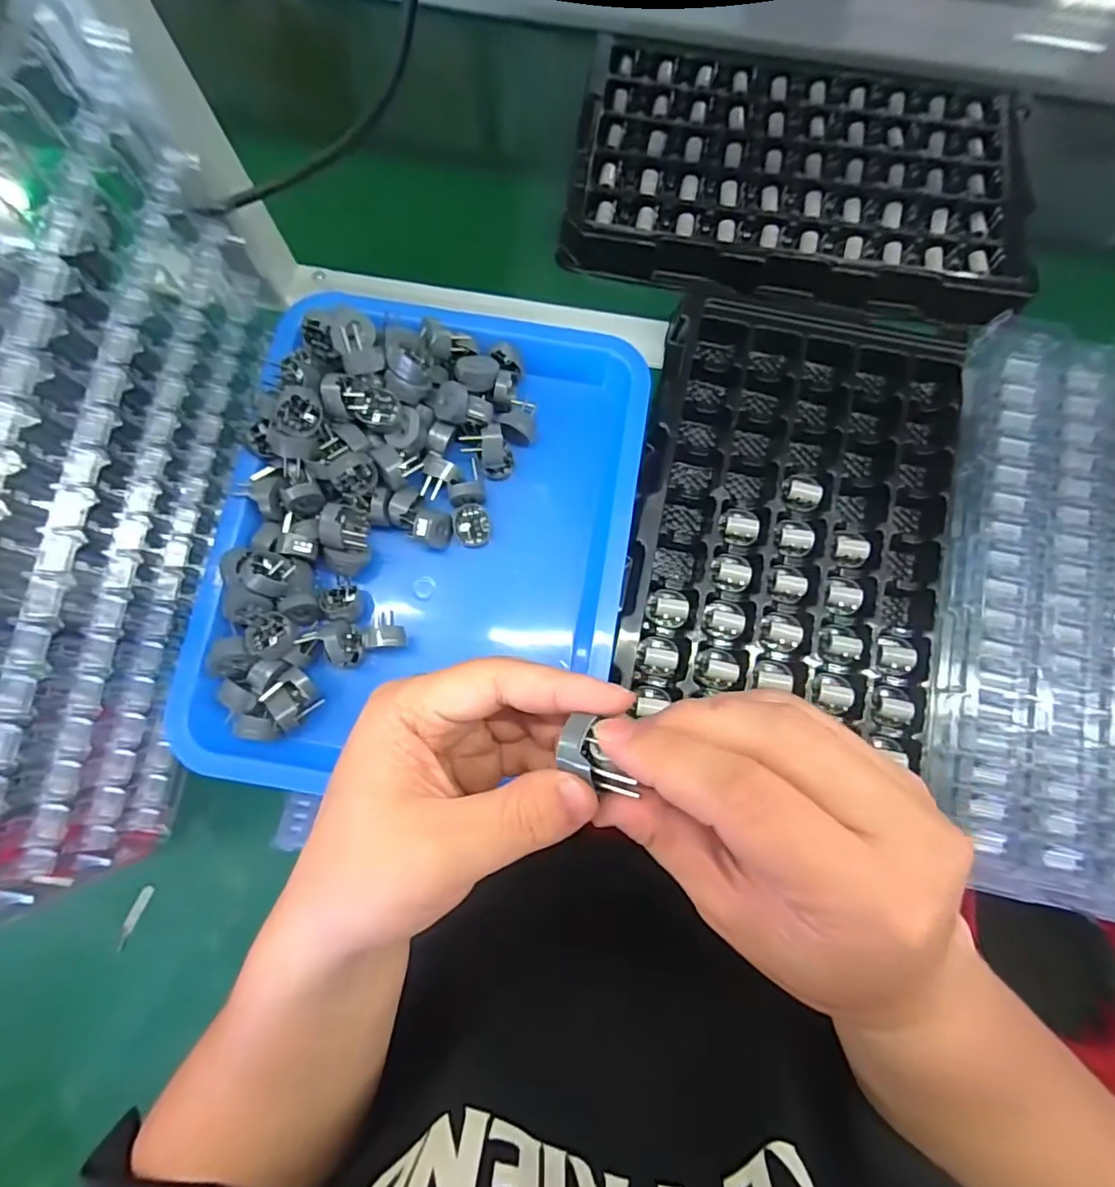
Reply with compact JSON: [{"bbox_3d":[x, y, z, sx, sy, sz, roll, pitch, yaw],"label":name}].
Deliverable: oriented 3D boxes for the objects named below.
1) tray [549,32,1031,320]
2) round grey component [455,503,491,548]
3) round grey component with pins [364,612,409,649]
[{"bbox_3d":[0.195,-0.339,0.451,0.351,0.019,0.231,12,78,2],"label":"tray"},{"bbox_3d":[-0.059,-0.047,0.391,0.024,0.014,0.027,-11,78,-3],"label":"round grey component"},{"bbox_3d":[-0.111,0.023,0.369,0.024,0.022,0.026,-4,77,-1],"label":"round grey component with pins"}]

